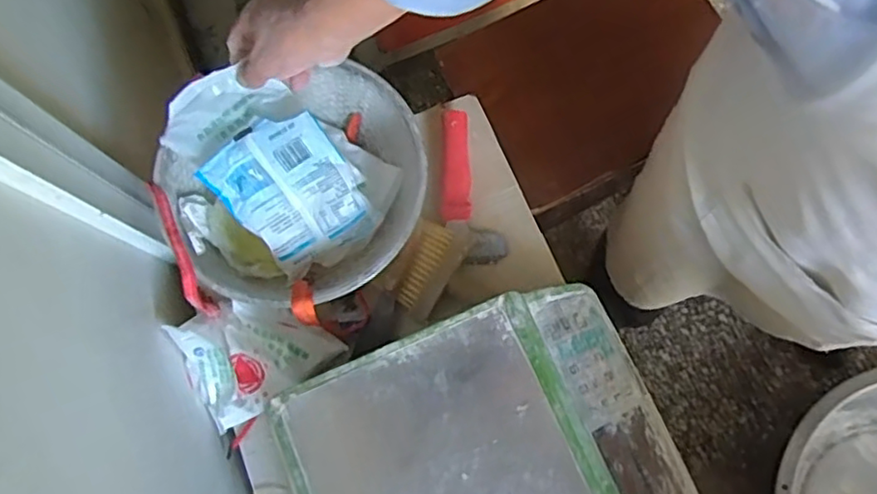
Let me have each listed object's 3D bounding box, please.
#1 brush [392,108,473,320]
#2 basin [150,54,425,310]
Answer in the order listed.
[{"bbox_3d":[0.007,-0.035,0.643,0.058,0.029,0.212,11,78,4],"label":"brush"},{"bbox_3d":[-0.133,-0.055,0.608,0.232,0.118,0.218,0,77,1],"label":"basin"}]

